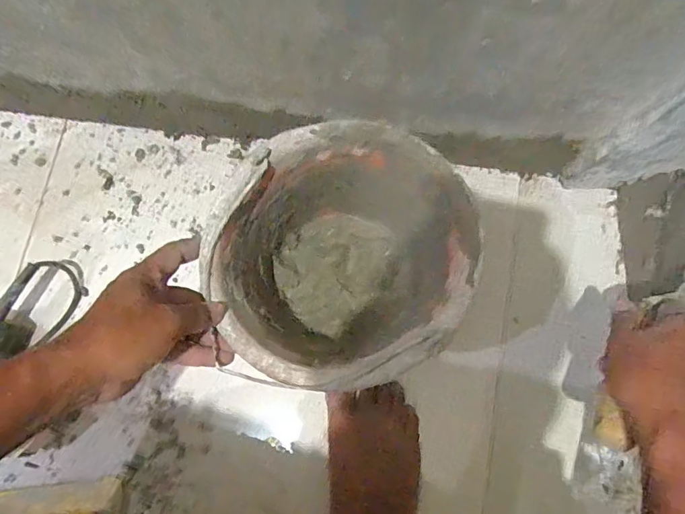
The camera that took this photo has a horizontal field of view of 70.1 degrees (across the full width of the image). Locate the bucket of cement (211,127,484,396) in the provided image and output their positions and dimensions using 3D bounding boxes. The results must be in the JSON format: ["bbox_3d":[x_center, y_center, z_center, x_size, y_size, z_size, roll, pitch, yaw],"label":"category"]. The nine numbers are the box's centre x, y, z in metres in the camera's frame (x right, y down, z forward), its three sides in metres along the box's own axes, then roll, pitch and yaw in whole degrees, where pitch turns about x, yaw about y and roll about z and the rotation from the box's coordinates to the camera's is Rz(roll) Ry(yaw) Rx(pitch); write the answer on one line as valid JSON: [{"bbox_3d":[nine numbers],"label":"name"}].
[{"bbox_3d":[0.001,0.010,0.516,0.231,0.164,0.238,23,80,5],"label":"bucket of cement"}]

